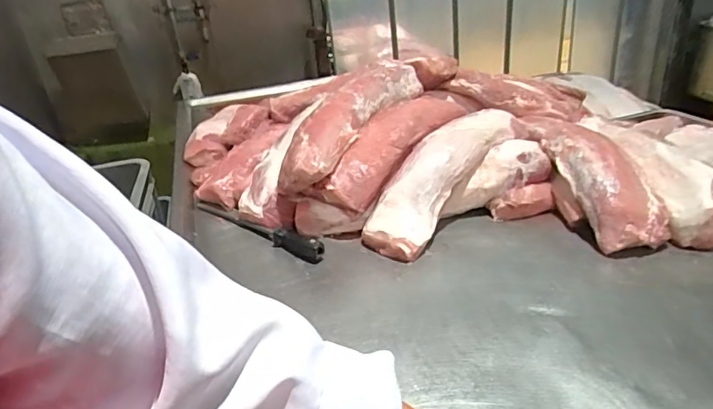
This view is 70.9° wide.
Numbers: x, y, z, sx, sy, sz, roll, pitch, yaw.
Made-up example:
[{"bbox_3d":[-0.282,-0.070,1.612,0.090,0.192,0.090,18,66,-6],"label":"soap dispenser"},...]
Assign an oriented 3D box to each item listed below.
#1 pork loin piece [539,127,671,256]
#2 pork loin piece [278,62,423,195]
[{"bbox_3d":[0.487,-0.057,0.978,0.141,0.074,0.316,-6,48,-2],"label":"pork loin piece"},{"bbox_3d":[-0.014,-0.193,1.126,0.129,0.090,0.468,12,45,31],"label":"pork loin piece"}]

